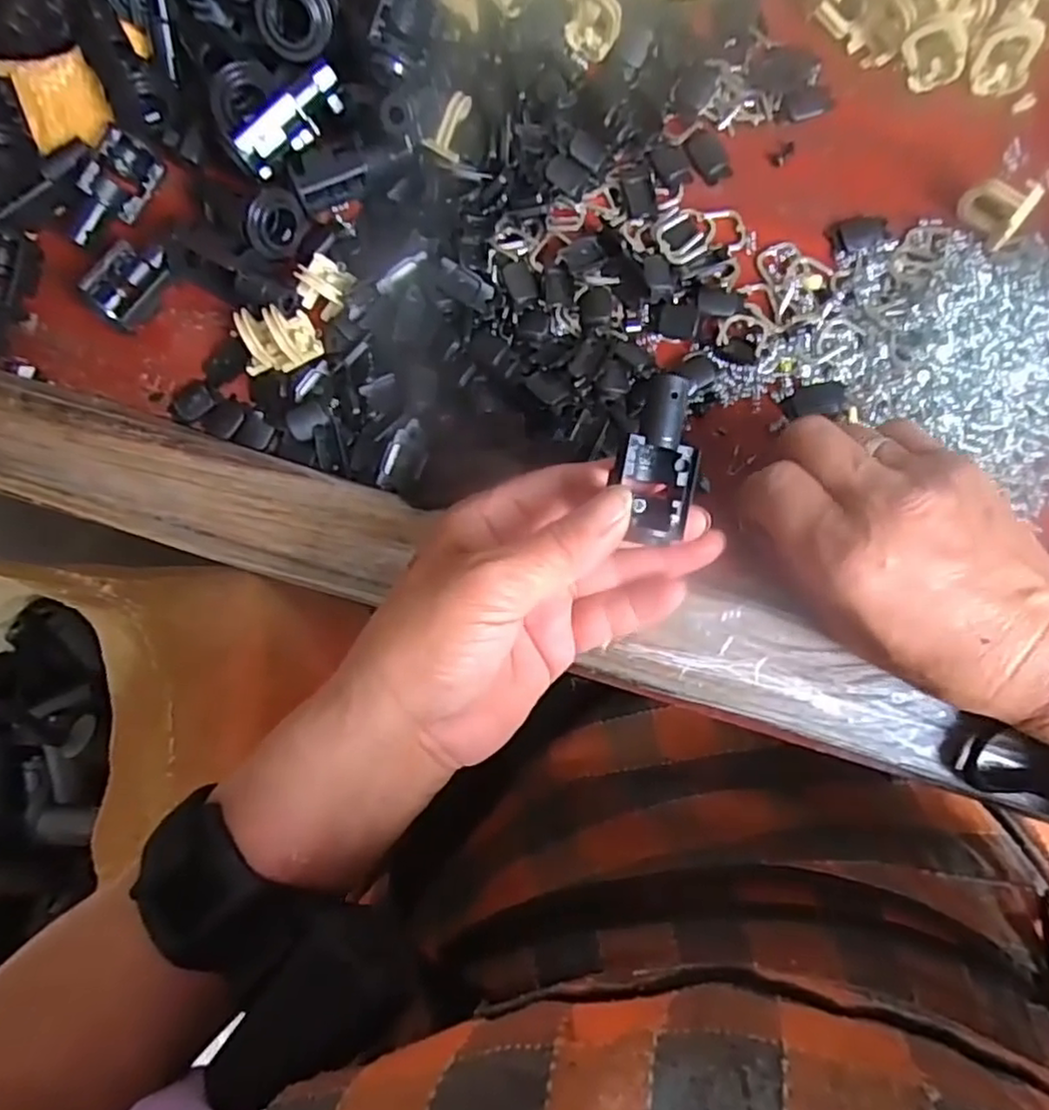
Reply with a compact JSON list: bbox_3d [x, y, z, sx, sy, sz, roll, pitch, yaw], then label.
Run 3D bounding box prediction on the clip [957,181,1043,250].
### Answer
[{"bbox_3d":[0.185,-0.137,0.273,0.024,0.019,0.016,39,85,8],"label":"clip"}]

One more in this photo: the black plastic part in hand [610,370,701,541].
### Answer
[{"bbox_3d":[0.043,-0.031,0.221,0.024,0.015,0.051,3,93,3],"label":"black plastic part in hand"}]

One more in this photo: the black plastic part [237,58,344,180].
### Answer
[{"bbox_3d":[-0.093,-0.175,0.282,0.011,0.022,0.049,43,86,8],"label":"black plastic part"}]

